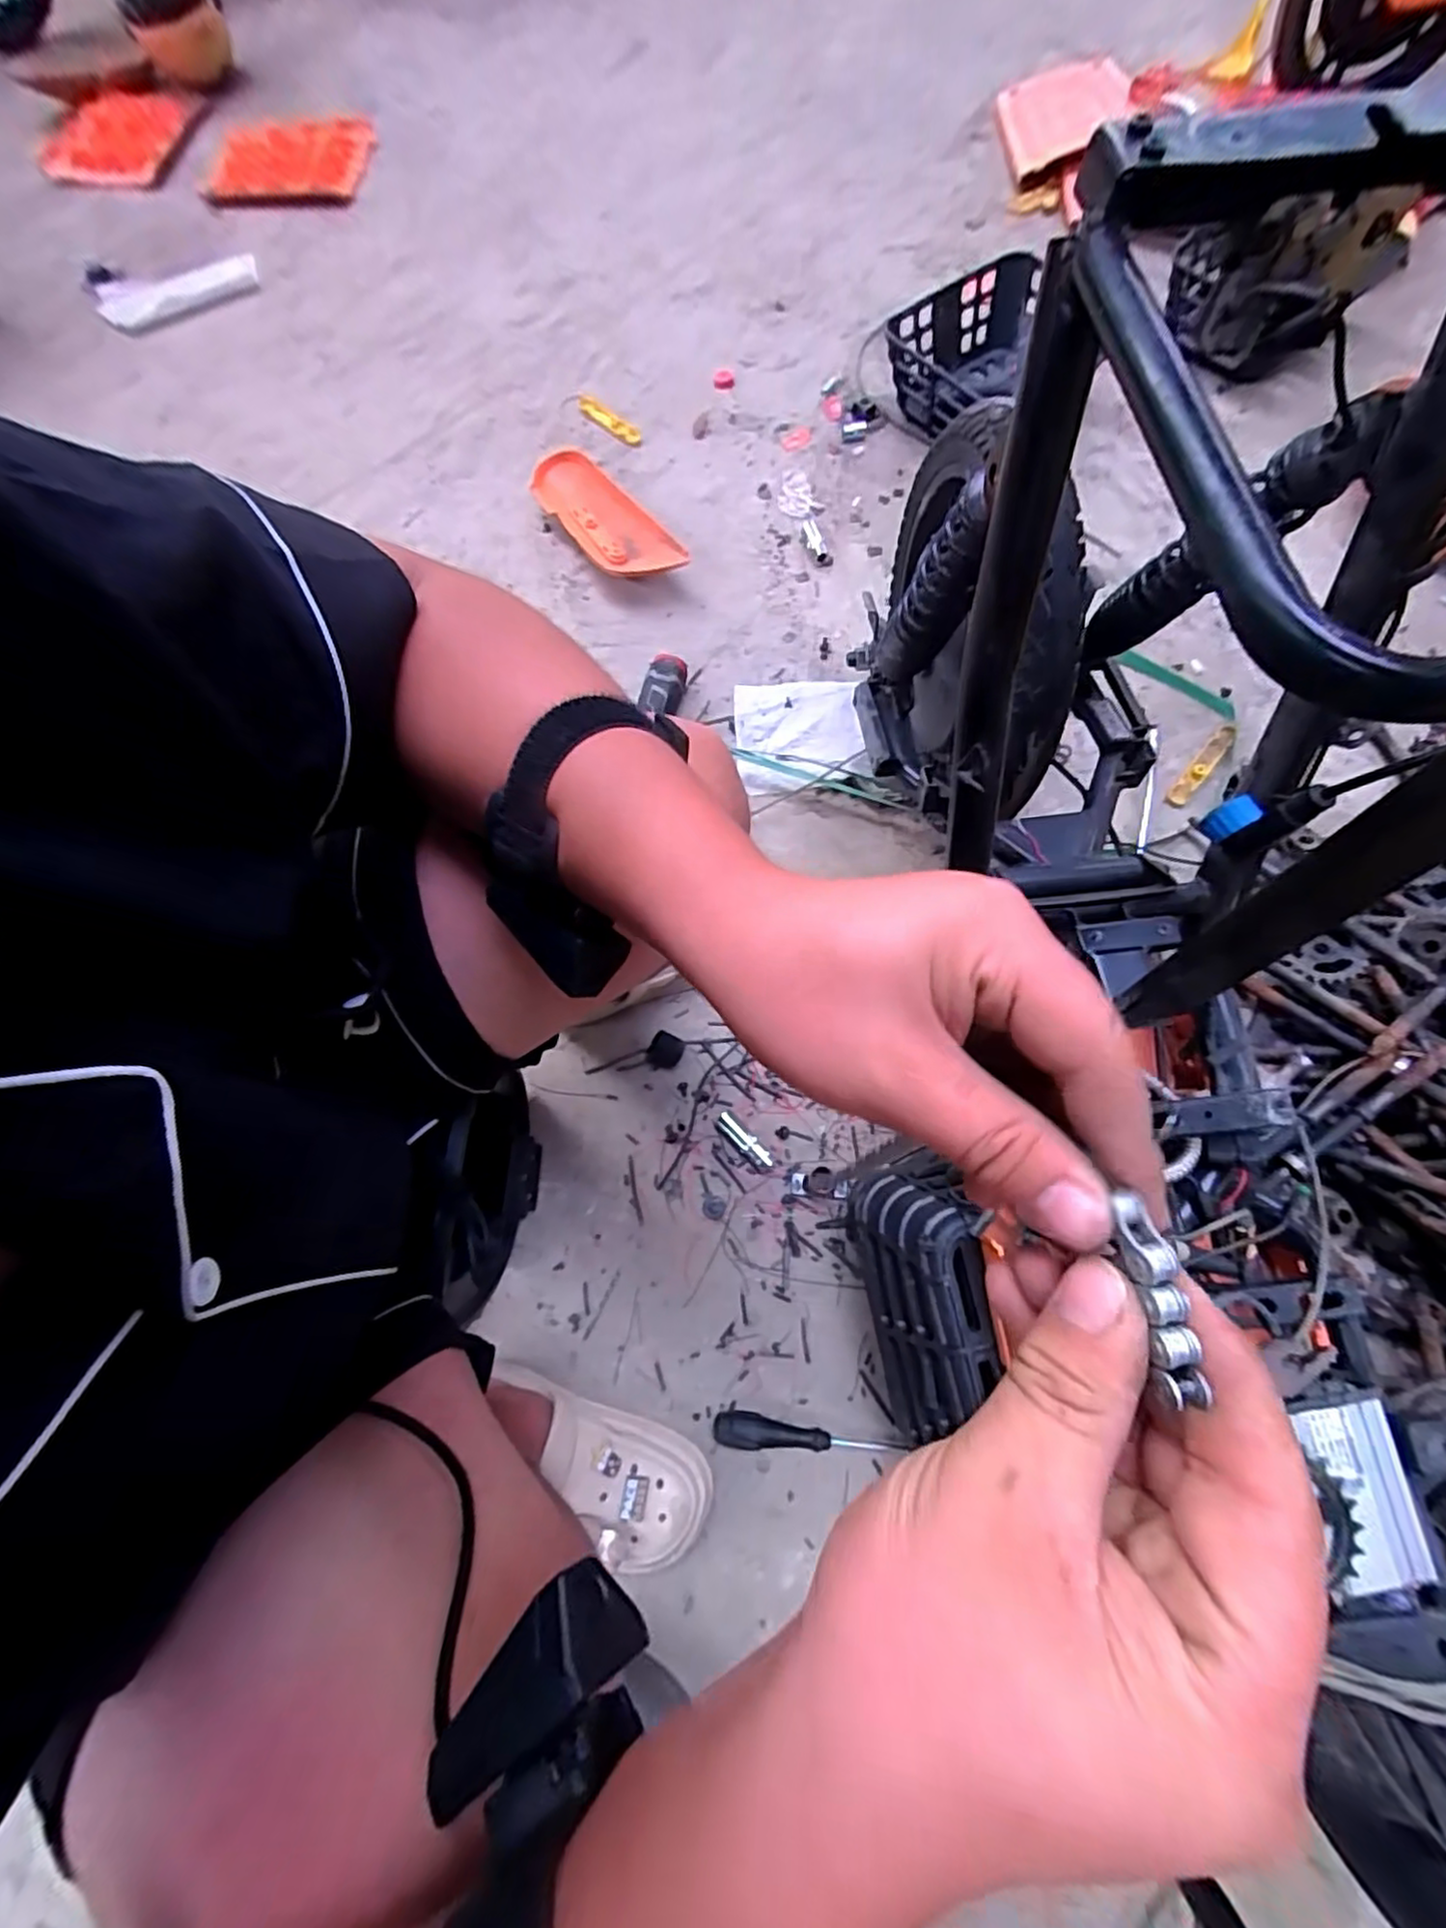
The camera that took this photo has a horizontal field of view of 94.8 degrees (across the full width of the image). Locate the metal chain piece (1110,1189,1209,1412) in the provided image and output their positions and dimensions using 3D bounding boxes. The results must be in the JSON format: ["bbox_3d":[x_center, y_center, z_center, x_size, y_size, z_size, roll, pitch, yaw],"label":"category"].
[{"bbox_3d":[0.097,0.074,0.148,0.010,0.005,0.041,-3,71,-2],"label":"metal chain piece"}]

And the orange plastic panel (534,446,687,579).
[{"bbox_3d":[-0.180,-0.680,1.031,0.106,0.057,0.320,-39,74,-10],"label":"orange plastic panel"}]

